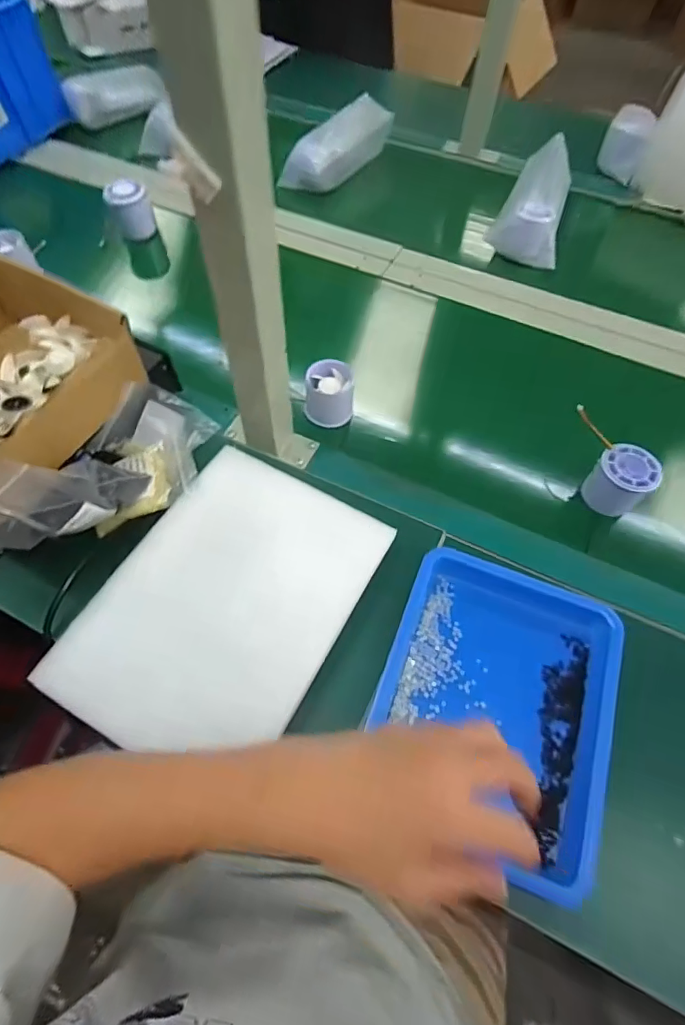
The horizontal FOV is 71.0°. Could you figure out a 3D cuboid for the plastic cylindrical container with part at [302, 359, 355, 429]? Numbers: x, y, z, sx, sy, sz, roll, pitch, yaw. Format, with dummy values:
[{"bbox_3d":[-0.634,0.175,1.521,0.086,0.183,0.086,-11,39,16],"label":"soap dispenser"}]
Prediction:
[{"bbox_3d":[-0.013,-0.133,0.538,0.052,0.045,0.061,7,60,3],"label":"plastic cylindrical container with part"}]

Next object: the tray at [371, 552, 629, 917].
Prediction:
[{"bbox_3d":[0.121,0.143,0.383,0.171,0.028,0.219,20,61,10],"label":"tray"}]

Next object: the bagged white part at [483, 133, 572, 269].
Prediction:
[{"bbox_3d":[0.285,-0.458,0.700,0.094,0.059,0.218,18,74,9],"label":"bagged white part"}]

